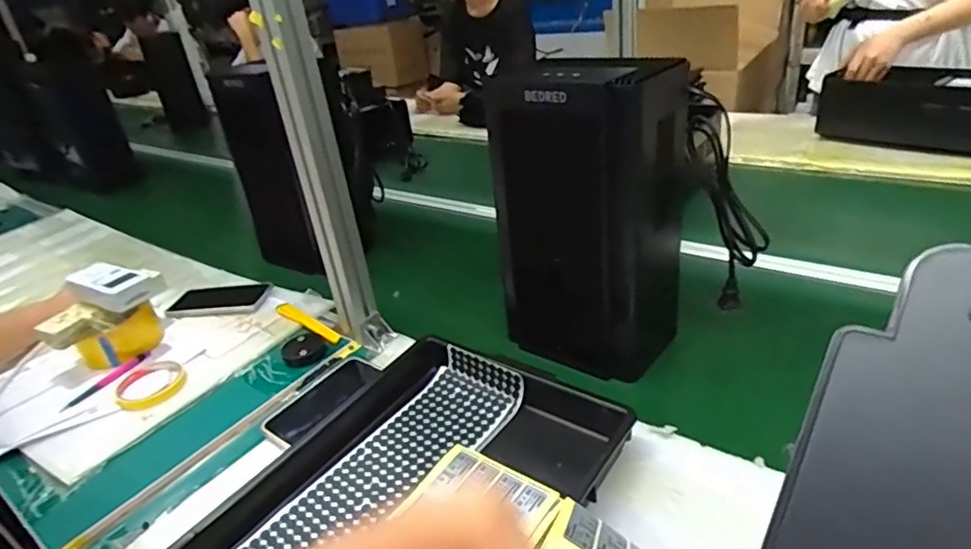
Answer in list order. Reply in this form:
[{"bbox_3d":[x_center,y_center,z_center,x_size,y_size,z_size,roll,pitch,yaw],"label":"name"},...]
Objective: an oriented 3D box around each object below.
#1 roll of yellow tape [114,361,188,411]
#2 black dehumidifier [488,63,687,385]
[{"bbox_3d":[-0.453,0.149,0.795,0.089,0.019,0.090,-6,28,3],"label":"roll of yellow tape"},{"bbox_3d":[0.134,-0.075,0.720,0.184,0.354,0.167,17,37,37],"label":"black dehumidifier"}]

